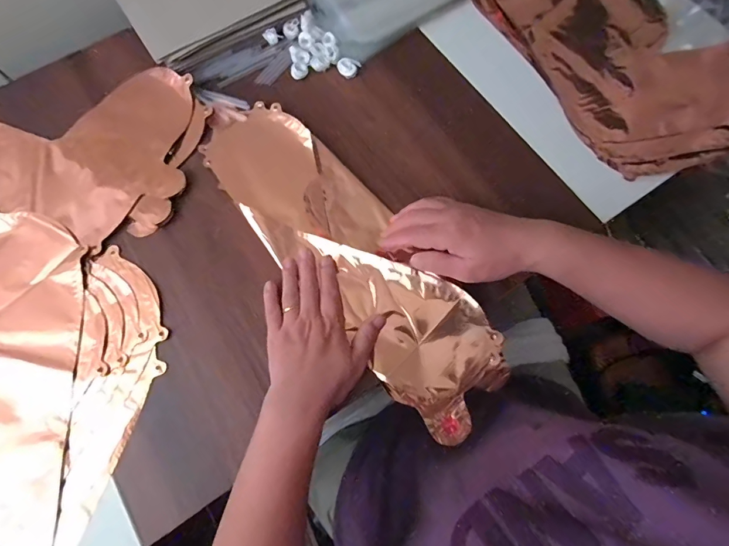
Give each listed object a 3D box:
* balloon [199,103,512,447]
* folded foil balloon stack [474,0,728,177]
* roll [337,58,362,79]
[{"bbox_3d":[-0.018,-0.027,0.399,0.122,0.023,0.416,-38,77,-11],"label":"balloon"},{"bbox_3d":[0.317,-0.316,0.470,0.231,0.035,0.415,-27,75,-8],"label":"folded foil balloon stack"},{"bbox_3d":[-0.021,-0.262,0.471,0.027,0.009,0.023,31,118,-5],"label":"roll"}]

